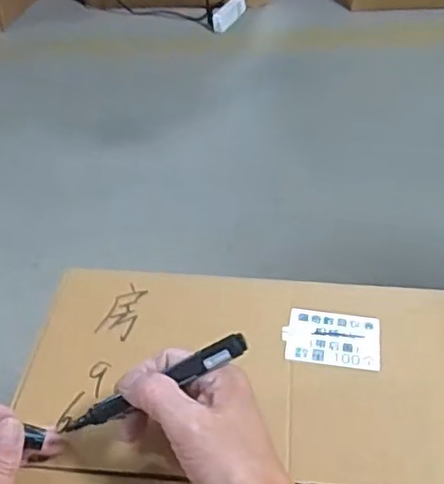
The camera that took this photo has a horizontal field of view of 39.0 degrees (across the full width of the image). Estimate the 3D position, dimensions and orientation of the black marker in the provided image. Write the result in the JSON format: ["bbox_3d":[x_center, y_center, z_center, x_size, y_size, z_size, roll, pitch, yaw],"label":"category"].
[{"bbox_3d":[-0.045,0.096,0.417,0.135,0.013,0.014,-28,45,8],"label":"black marker"}]

